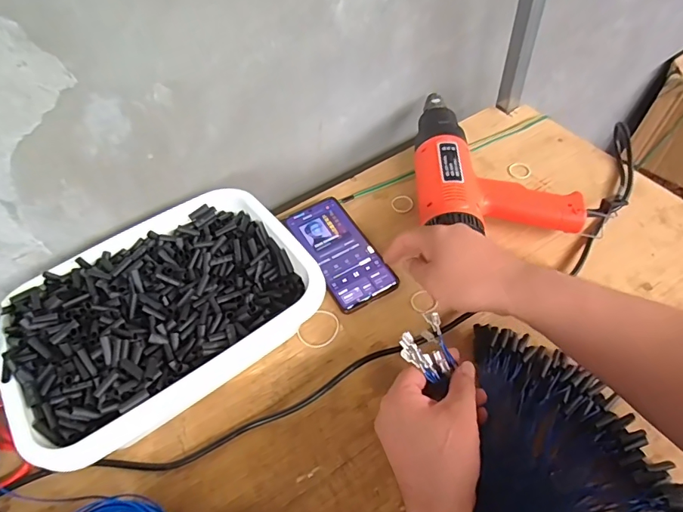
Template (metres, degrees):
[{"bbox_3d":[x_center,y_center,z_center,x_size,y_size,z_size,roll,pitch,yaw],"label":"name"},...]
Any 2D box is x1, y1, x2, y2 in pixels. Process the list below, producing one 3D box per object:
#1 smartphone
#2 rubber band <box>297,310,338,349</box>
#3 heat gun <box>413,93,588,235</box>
[{"bbox_3d":[-0.002,-0.008,0.563,0.078,0.012,0.164,-27,54,-15],"label":"smartphone"},{"bbox_3d":[-0.023,0.081,0.505,0.046,0.007,0.037,-36,57,-20],"label":"rubber band"},{"bbox_3d":[0.181,-0.125,0.597,0.185,0.070,0.267,-5,52,2],"label":"heat gun"}]

